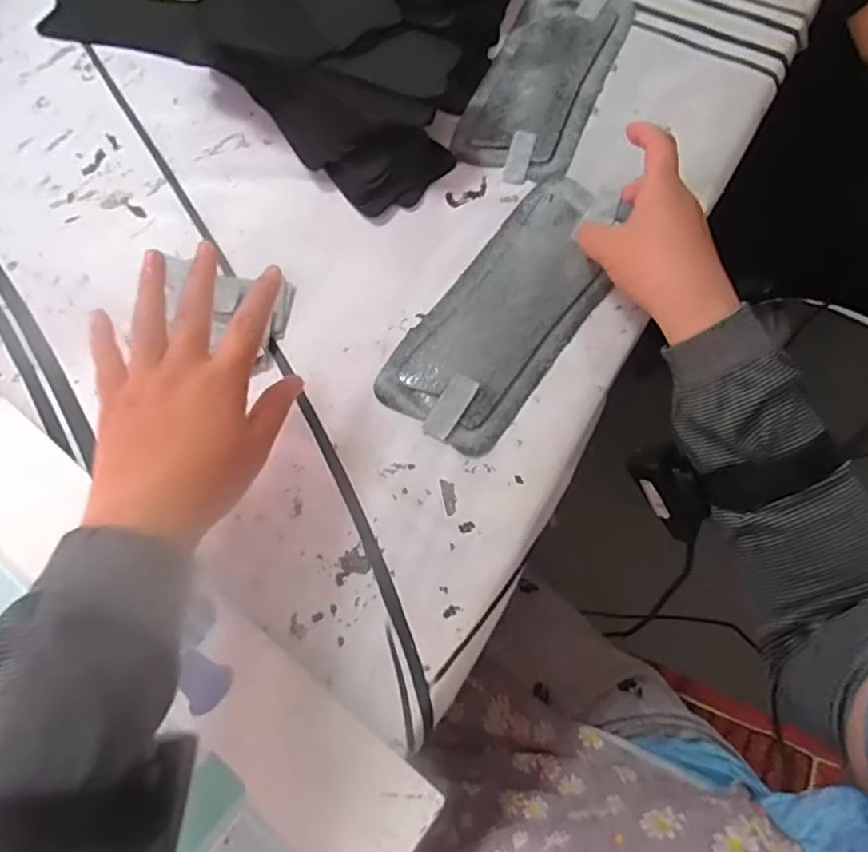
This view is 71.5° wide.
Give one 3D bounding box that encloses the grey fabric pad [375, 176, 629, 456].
[{"bbox_3d":[0.058,-0.092,0.448,0.099,0.017,0.229,31,74,11],"label":"grey fabric pad"}]

